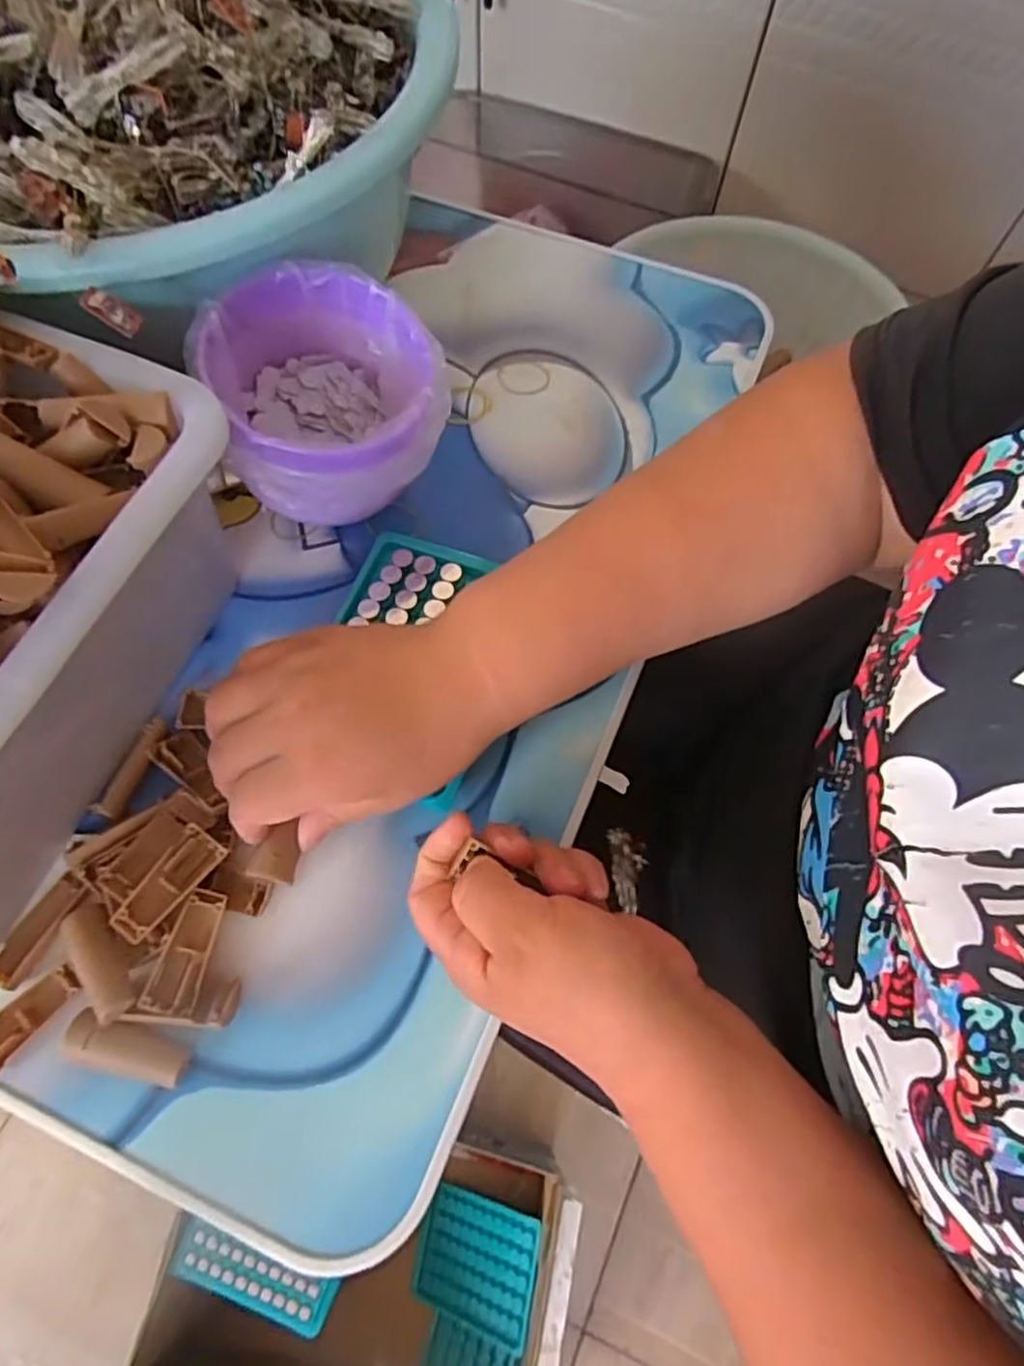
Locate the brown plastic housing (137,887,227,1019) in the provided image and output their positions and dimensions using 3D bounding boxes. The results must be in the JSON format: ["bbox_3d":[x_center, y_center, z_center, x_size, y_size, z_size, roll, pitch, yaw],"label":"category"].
[{"bbox_3d":[-0.139,0.114,0.307,0.020,0.007,0.049,10,67,2],"label":"brown plastic housing"}]

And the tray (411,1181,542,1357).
[{"bbox_3d":[-0.032,0.528,0.658,0.120,0.011,0.096,2,63,27],"label":"tray"}]

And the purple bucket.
[{"bbox_3d":[-0.091,-0.144,0.366,0.112,0.076,0.111,-12,68,-8],"label":"purple bucket"}]

